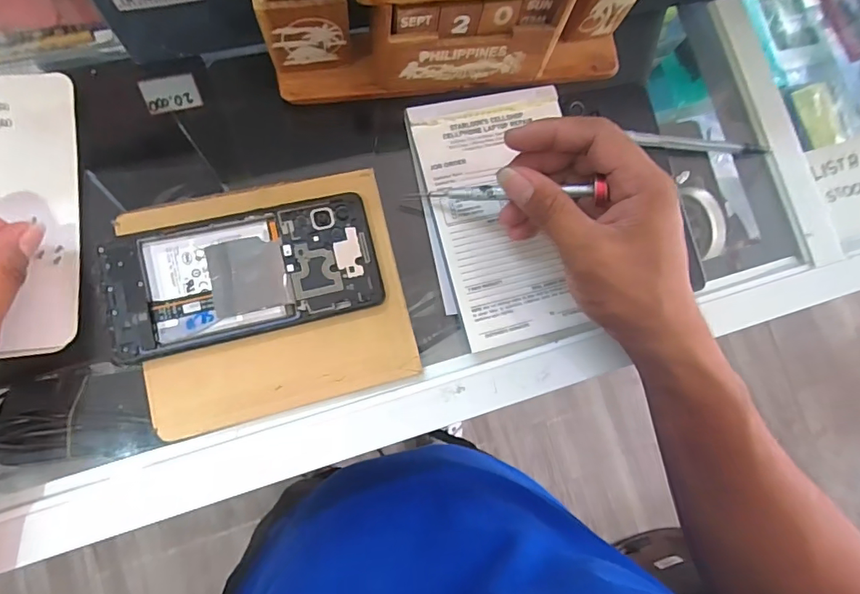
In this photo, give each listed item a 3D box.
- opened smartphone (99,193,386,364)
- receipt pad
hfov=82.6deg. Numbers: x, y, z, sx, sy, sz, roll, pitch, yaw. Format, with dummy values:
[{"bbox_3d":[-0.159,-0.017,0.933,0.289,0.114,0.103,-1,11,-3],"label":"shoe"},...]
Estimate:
[{"bbox_3d":[-0.109,-0.013,0.292,0.154,0.011,0.070,-14,86,-9],"label":"opened smartphone"},{"bbox_3d":[0.051,-0.055,0.319,0.100,0.008,0.163,-13,86,-9],"label":"receipt pad"}]

